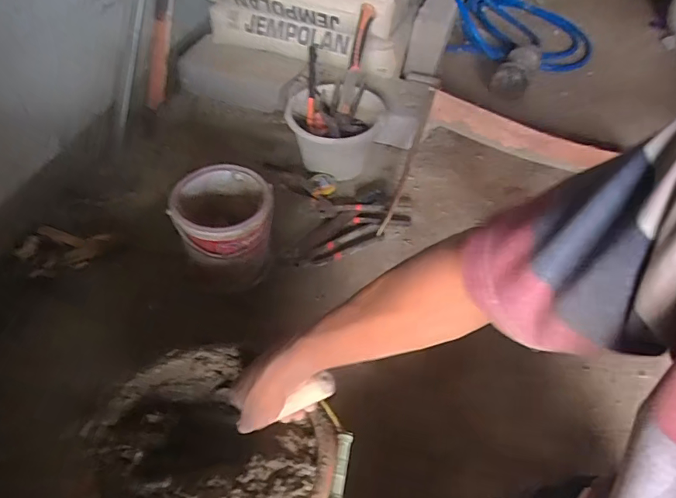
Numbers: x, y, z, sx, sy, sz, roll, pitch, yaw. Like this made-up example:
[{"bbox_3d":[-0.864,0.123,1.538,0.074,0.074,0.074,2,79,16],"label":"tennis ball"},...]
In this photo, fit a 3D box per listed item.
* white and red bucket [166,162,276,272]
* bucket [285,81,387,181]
[{"bbox_3d":[-0.219,-0.057,0.895,0.176,0.145,0.177,2,49,-3],"label":"white and red bucket"},{"bbox_3d":[-0.015,-0.295,1.161,0.232,0.157,0.277,18,50,11],"label":"bucket"}]

